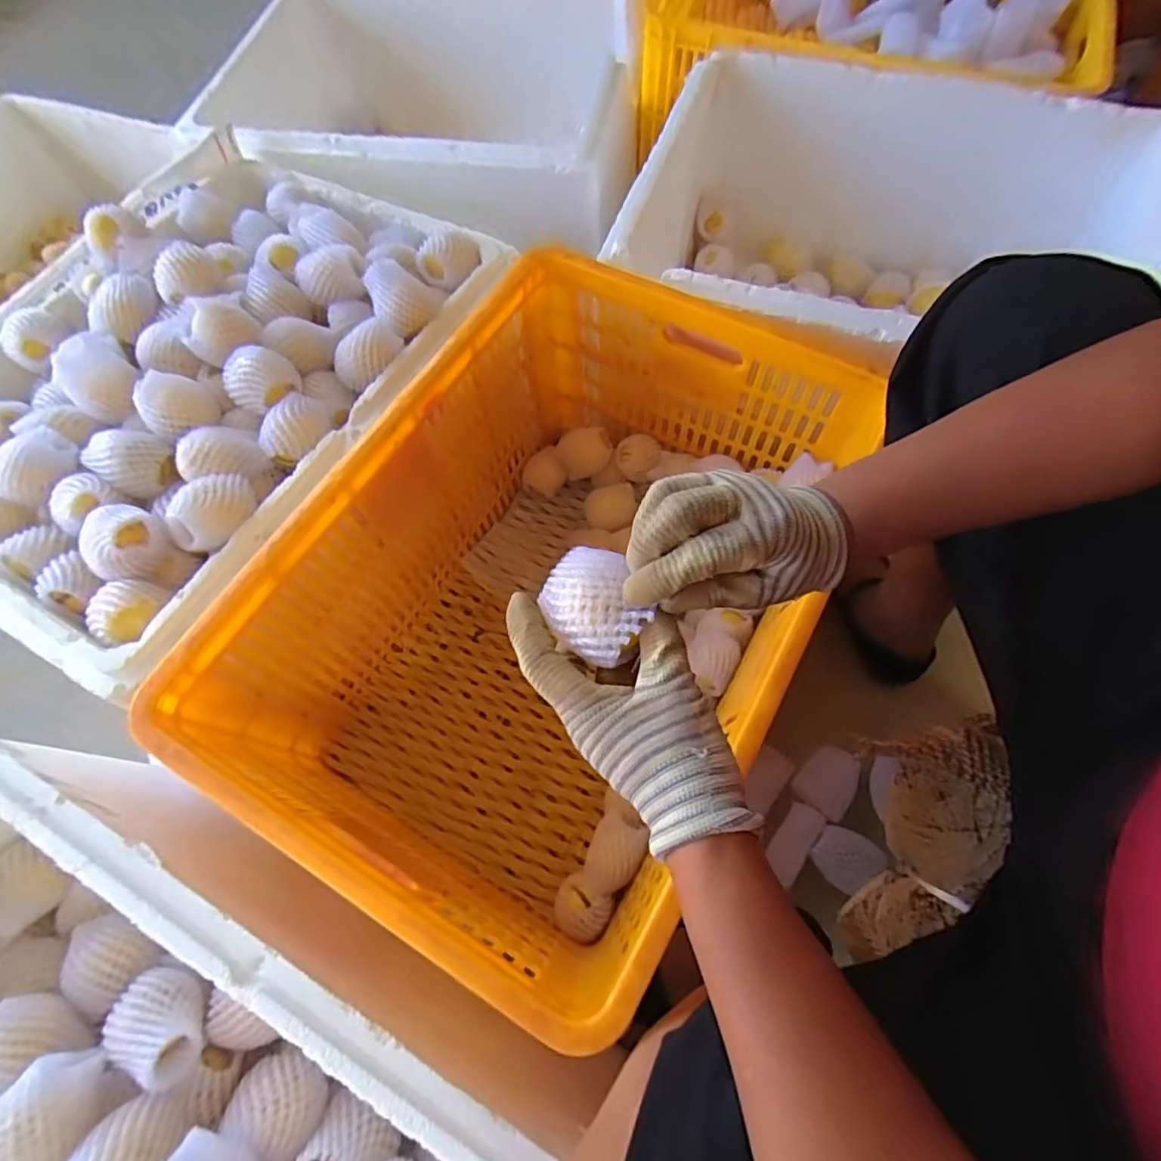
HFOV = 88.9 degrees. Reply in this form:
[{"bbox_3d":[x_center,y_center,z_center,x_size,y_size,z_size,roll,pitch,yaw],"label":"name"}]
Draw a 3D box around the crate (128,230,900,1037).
[{"bbox_3d":[-0.018,0.022,0.624,0.429,0.309,0.592,28,69,14],"label":"crate"}]

